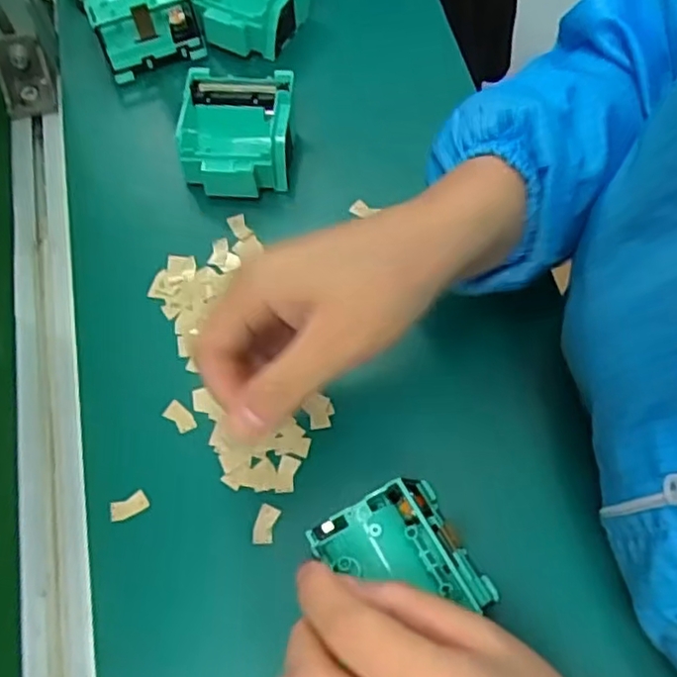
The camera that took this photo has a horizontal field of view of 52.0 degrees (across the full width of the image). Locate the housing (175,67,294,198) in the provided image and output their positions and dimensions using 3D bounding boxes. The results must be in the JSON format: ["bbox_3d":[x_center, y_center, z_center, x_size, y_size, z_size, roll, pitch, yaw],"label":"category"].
[{"bbox_3d":[-0.068,-0.134,0.462,0.075,0.042,0.073,2,65,4],"label":"housing"}]

